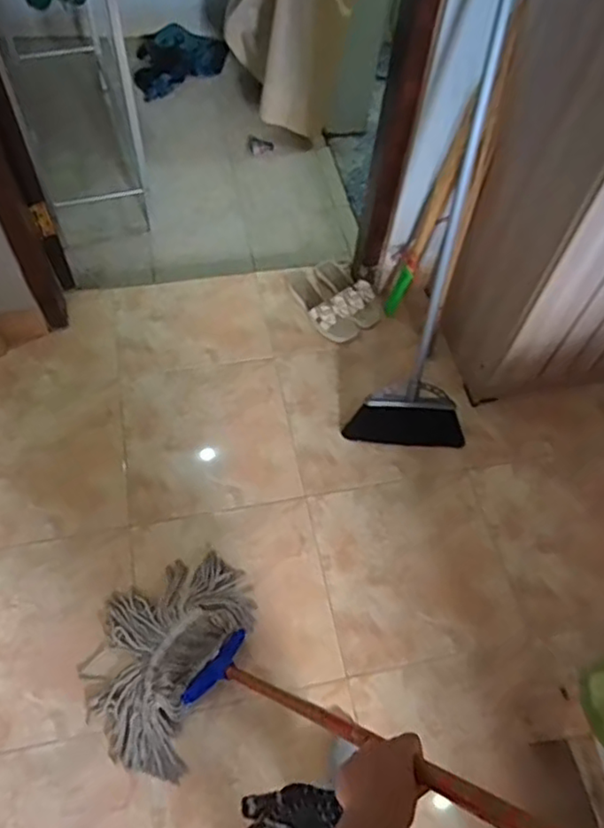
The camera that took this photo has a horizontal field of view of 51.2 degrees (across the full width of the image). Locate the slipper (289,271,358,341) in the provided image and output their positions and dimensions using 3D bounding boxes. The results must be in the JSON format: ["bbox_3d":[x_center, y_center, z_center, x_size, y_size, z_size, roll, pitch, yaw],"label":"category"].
[{"bbox_3d":[0.056,-0.306,1.744,0.107,0.062,0.260,-35,67,-23],"label":"slipper"}]

